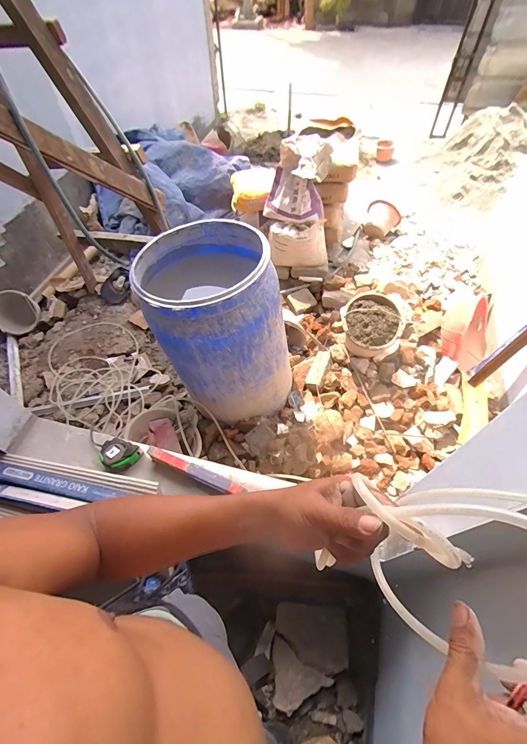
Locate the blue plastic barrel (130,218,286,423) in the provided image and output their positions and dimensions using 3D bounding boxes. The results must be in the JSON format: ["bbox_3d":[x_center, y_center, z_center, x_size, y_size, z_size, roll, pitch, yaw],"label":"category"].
[{"bbox_3d":[-0.165,-0.176,1.274,0.476,0.598,0.522,-22,57,-13],"label":"blue plastic barrel"}]

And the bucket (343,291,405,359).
[{"bbox_3d":[0.496,-0.196,1.543,0.260,0.218,0.299,12,57,10],"label":"bucket"}]

